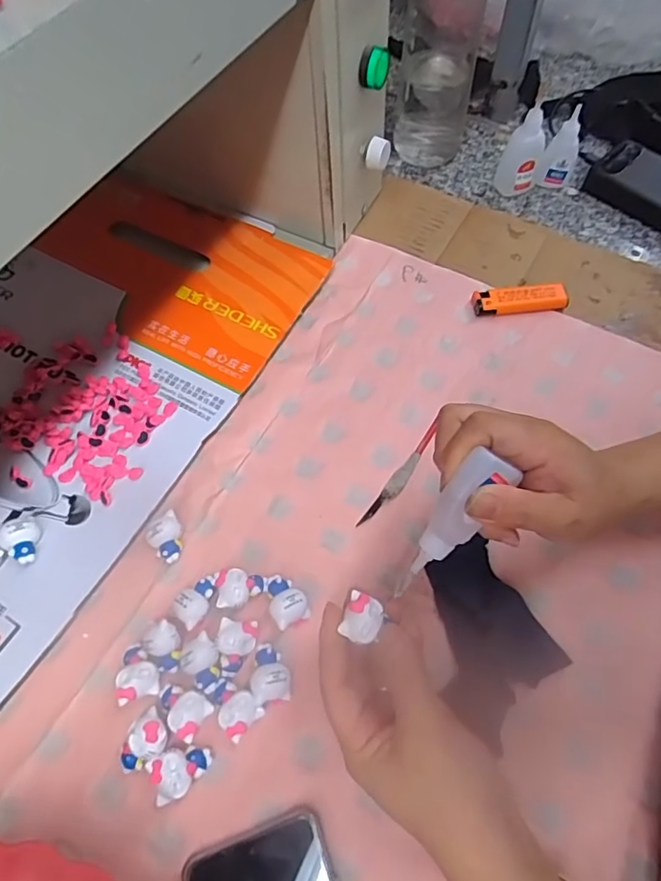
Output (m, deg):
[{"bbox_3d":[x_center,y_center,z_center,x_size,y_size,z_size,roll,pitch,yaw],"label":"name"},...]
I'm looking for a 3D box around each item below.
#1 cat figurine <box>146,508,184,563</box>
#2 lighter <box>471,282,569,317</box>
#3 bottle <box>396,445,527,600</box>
[{"bbox_3d":[-0.118,0.070,0.395,0.024,0.018,0.035,-28,65,-11],"label":"cat figurine"},{"bbox_3d":[0.171,-0.127,0.494,0.082,0.014,0.025,-5,63,0],"label":"lighter"},{"bbox_3d":[0.062,0.046,0.285,0.024,0.015,0.091,36,112,18],"label":"bottle"}]

